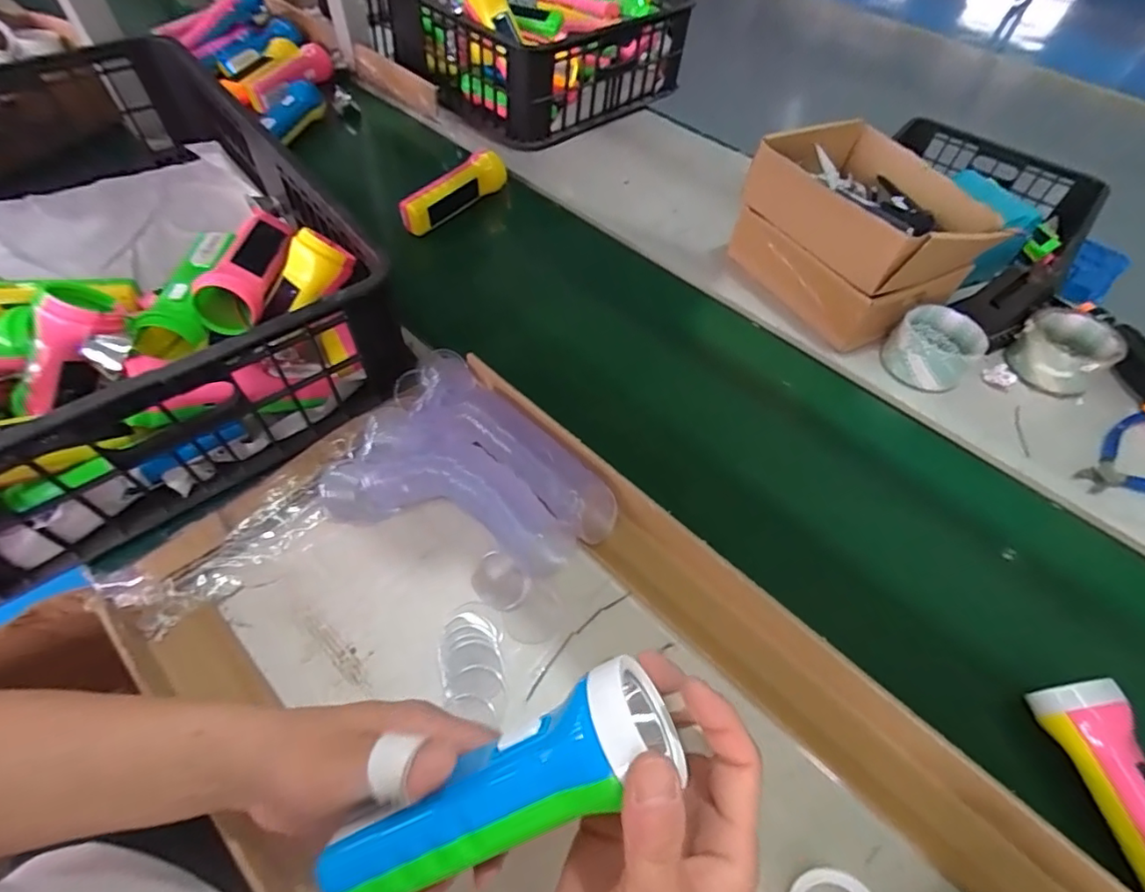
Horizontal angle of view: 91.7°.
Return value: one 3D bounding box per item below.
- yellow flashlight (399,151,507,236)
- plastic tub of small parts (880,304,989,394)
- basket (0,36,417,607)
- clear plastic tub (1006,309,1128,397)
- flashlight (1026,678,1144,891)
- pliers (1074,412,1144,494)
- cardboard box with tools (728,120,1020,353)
[{"bbox_3d":[-0.156,-0.331,0.719,0.045,0.048,0.166,30,58,17],"label":"yellow flashlight"},{"bbox_3d":[0.386,-0.103,0.597,0.082,0.049,0.086,38,61,22],"label":"plastic tub of small parts"},{"bbox_3d":[-0.491,-0.209,0.548,0.402,0.125,0.630,-29,61,-23],"label":"basket"},{"bbox_3d":[0.534,-0.104,0.606,0.085,0.045,0.088,2,54,-2],"label":"clear plastic tub"},{"bbox_3d":[0.356,0.233,0.348,0.049,0.046,0.152,-4,55,-6],"label":"flashlight"},{"bbox_3d":[0.553,0.019,0.540,0.139,0.010,0.100,-14,56,-13],"label":"pliers"},{"bbox_3d":[0.341,-0.248,0.650,0.214,0.150,0.220,-23,59,-18],"label":"cardboard box with tools"}]

